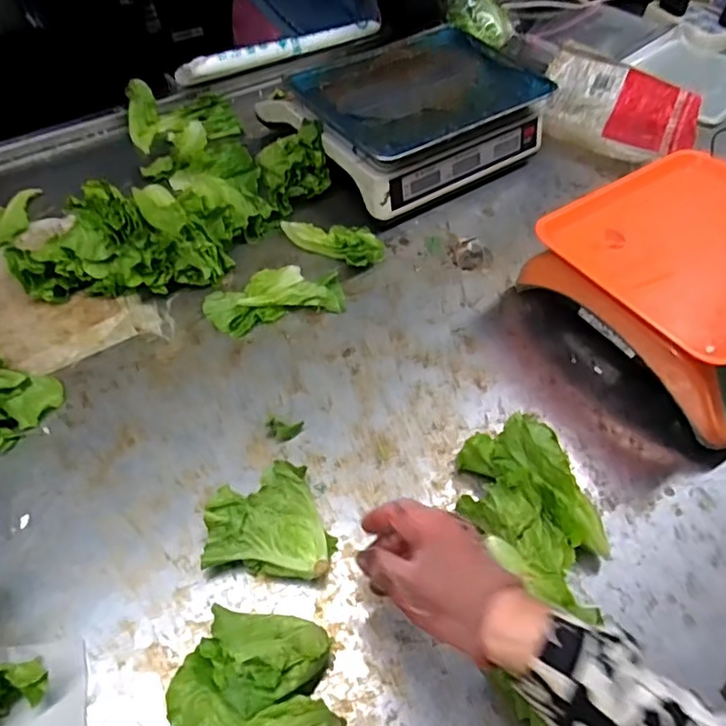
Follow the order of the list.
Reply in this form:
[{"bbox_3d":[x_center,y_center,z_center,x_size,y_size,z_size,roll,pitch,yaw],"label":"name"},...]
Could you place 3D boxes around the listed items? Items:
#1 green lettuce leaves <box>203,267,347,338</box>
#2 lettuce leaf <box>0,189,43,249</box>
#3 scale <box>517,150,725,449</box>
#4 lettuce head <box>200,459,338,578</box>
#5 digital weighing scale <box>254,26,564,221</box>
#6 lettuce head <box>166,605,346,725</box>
[{"bbox_3d":[-0.105,-0.085,0.679,0.156,0.029,0.083,-14,55,-14],"label":"green lettuce leaves"},{"bbox_3d":[-0.457,-0.184,0.736,0.057,0.024,0.098,10,53,3],"label":"lettuce leaf"},{"bbox_3d":[0.364,-0.080,0.637,0.286,0.131,0.276,-30,60,-24],"label":"scale"},{"bbox_3d":[-0.078,0.137,0.507,0.106,0.048,0.091,7,52,1],"label":"lettuce head"},{"bbox_3d":[0.076,-0.366,0.865,0.324,0.109,0.324,-29,60,-24],"label":"digital weighing scale"},{"bbox_3d":[-0.081,0.256,0.409,0.117,0.059,0.151,7,52,1],"label":"lettuce head"}]

